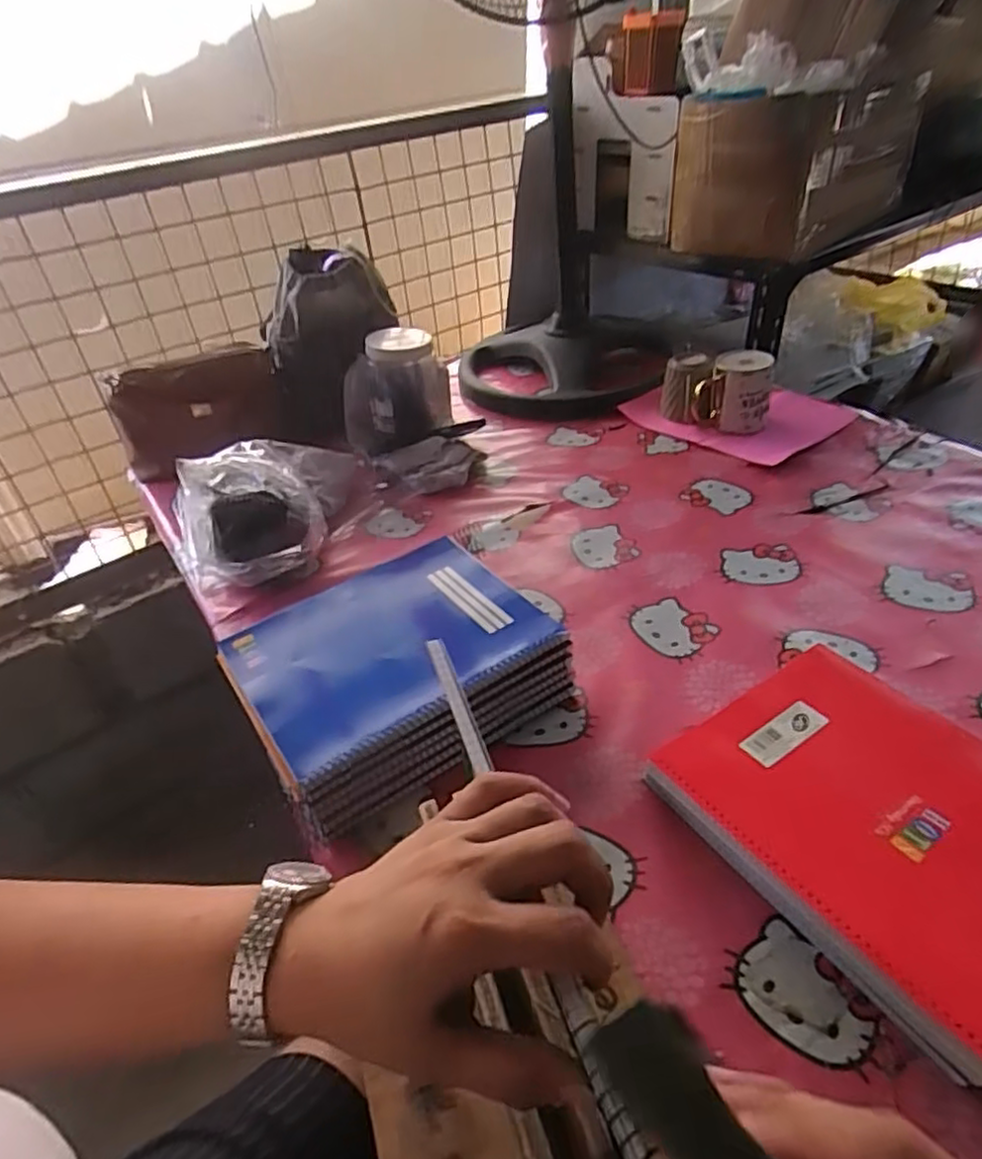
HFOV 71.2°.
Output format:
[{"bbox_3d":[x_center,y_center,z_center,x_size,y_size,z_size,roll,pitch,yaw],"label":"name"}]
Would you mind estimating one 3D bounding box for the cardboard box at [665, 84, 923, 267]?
[{"bbox_3d":[0.480,-0.666,1.110,0.353,0.207,0.225,-28,42,-26],"label":"cardboard box"}]

